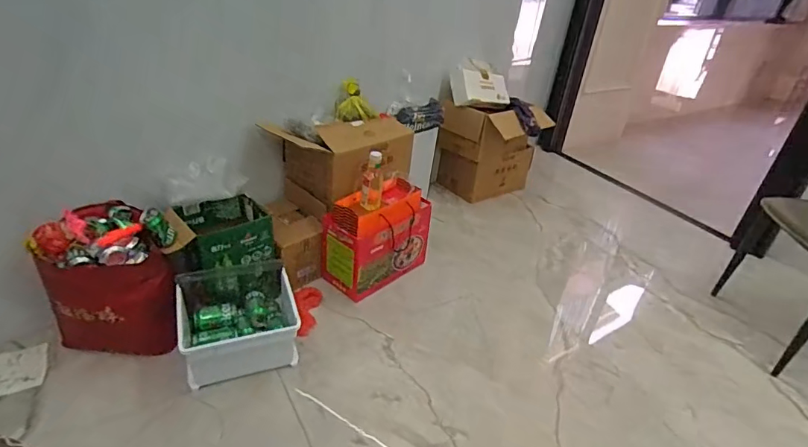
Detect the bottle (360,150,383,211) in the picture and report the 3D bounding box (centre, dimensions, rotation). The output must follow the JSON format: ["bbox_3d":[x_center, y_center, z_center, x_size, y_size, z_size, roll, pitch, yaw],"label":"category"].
[{"bbox_3d":[-0.110,-0.138,1.597,0.072,0.206,0.051,2,31,-7],"label":"bottle"}]

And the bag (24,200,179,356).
[{"bbox_3d":[-0.802,0.175,1.293,0.221,0.427,0.288,28,37,31],"label":"bag"}]

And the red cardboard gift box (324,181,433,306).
[{"bbox_3d":[-0.094,0.053,1.731,0.387,0.340,0.175,-23,42,-39],"label":"red cardboard gift box"}]

